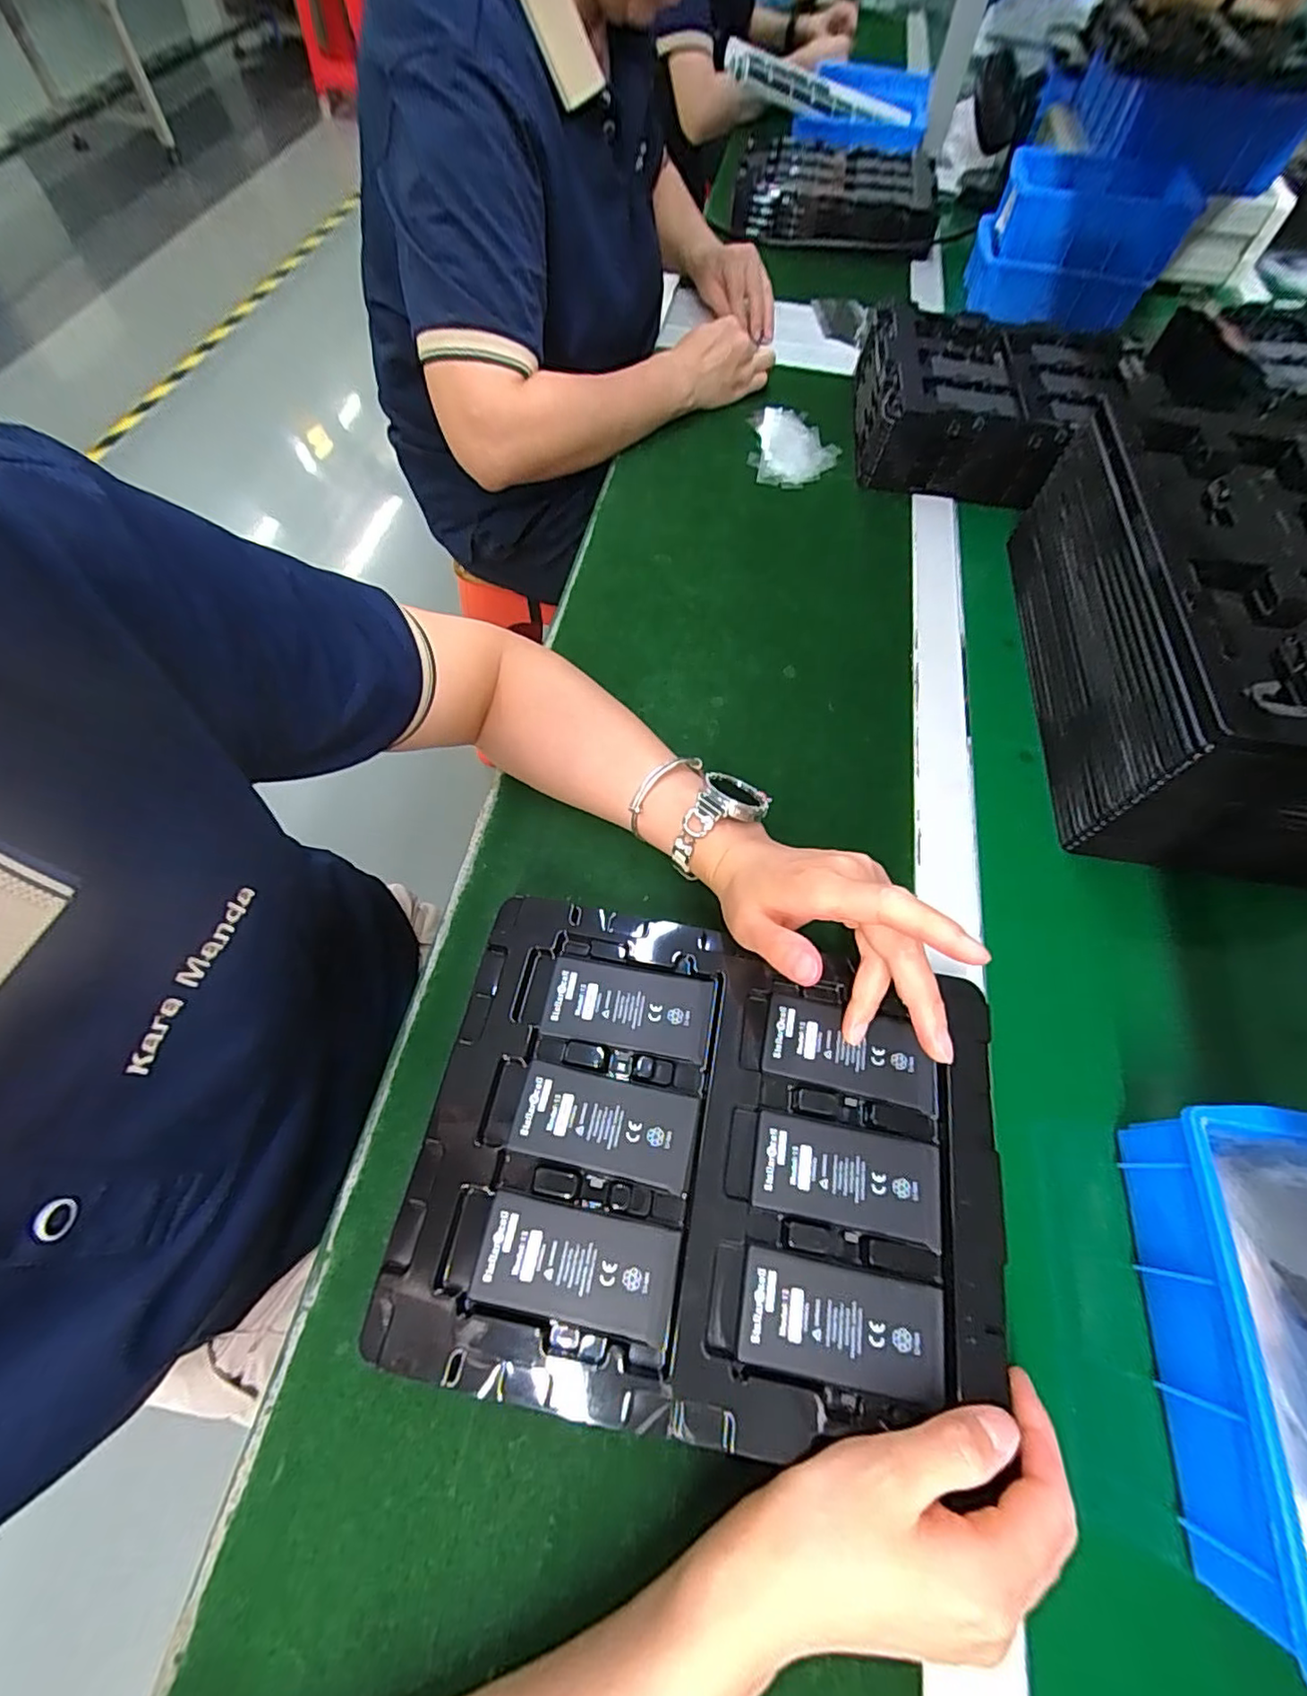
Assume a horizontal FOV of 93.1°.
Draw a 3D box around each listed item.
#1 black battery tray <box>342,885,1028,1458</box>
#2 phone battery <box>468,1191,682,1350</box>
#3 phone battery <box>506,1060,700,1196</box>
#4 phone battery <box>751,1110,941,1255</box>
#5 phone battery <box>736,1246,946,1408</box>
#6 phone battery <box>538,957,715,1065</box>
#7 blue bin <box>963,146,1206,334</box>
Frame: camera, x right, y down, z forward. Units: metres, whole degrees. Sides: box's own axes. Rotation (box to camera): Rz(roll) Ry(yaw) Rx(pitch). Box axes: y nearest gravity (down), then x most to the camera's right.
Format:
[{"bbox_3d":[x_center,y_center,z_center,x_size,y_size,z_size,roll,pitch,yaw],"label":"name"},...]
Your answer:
[{"bbox_3d":[0.028,0.145,0.300,0.270,0.013,0.215,9,62,3],"label":"black battery tray"},{"bbox_3d":[-0.035,0.188,0.279,0.087,0.004,0.043,11,62,3],"label":"phone battery"},{"bbox_3d":[-0.024,0.137,0.305,0.088,0.004,0.042,13,63,4],"label":"phone battery"},{"bbox_3d":[0.093,0.158,0.299,0.087,0.004,0.043,11,62,3],"label":"phone battery"},{"bbox_3d":[0.082,0.209,0.272,0.086,0.004,0.043,10,62,3],"label":"phone battery"},{"bbox_3d":[-0.014,0.086,0.334,0.088,0.004,0.044,9,62,3],"label":"phone battery"},{"bbox_3d":[0.504,-0.728,0.751,0.215,0.120,0.164,20,63,8],"label":"blue bin"}]

